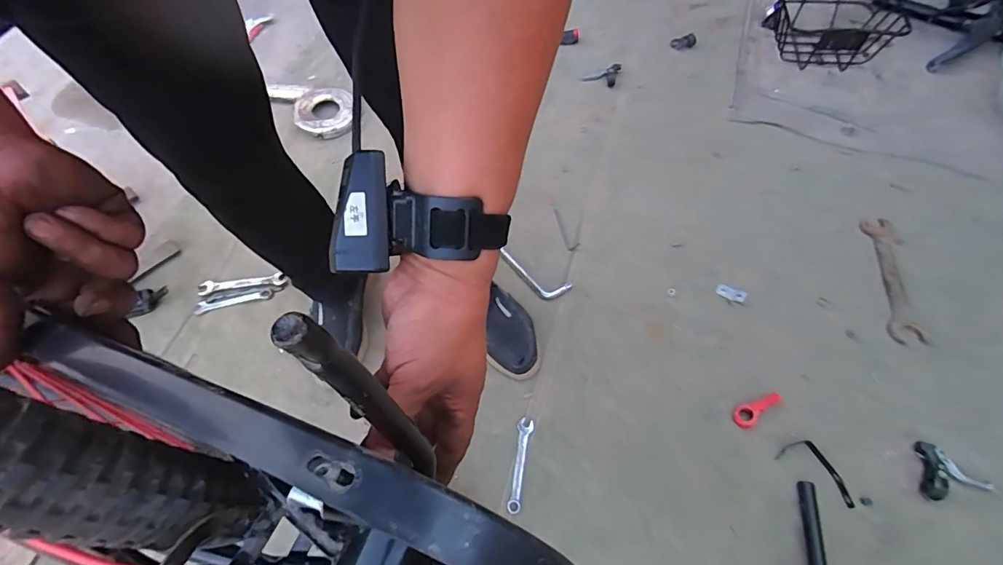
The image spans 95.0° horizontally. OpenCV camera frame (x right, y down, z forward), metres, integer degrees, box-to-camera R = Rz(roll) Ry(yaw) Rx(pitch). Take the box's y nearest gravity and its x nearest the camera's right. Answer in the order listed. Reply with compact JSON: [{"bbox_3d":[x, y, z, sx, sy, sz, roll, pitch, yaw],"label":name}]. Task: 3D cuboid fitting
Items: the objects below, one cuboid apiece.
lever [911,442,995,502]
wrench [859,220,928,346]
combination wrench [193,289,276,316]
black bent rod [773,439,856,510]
[{"bbox_3d":[0.645,0.270,0.669,0.088,0.024,0.076,-8,63,-2],"label":"lever"},{"bbox_3d":[0.704,-0.009,0.832,0.050,0.008,0.265,2,56,18],"label":"wrench"},{"bbox_3d":[-0.534,0.038,0.923,0.154,0.015,0.028,-14,61,-5],"label":"combination wrench"},{"bbox_3d":[0.481,0.281,0.691,0.109,0.005,0.050,37,70,19],"label":"black bent rod"}]

